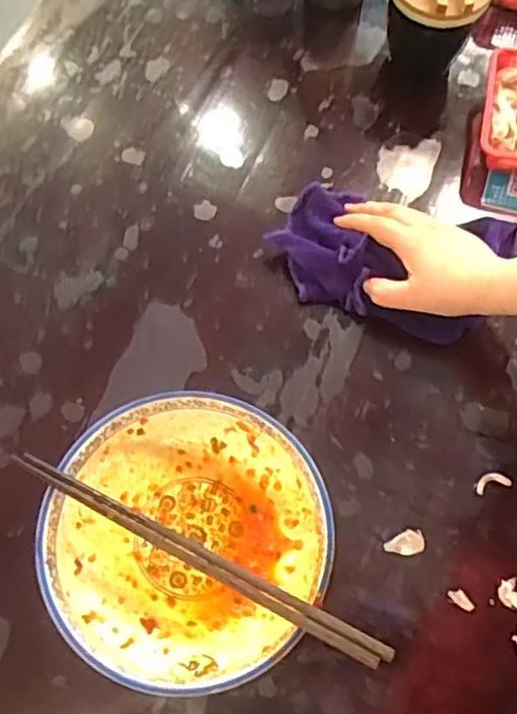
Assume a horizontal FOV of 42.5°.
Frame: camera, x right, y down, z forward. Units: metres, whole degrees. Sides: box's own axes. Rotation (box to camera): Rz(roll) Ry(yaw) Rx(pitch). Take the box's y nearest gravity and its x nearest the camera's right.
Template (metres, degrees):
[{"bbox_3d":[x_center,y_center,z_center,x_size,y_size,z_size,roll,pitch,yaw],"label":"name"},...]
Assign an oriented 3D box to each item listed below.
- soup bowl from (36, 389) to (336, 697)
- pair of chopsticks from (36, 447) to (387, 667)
[{"bbox_3d":[-0.050,0.128,0.476,0.189,0.068,0.187,1,68,-1],"label":"soup bowl"},{"bbox_3d":[-0.037,0.127,0.438,0.272,0.011,0.009,26,71,10],"label":"pair of chopsticks"}]

